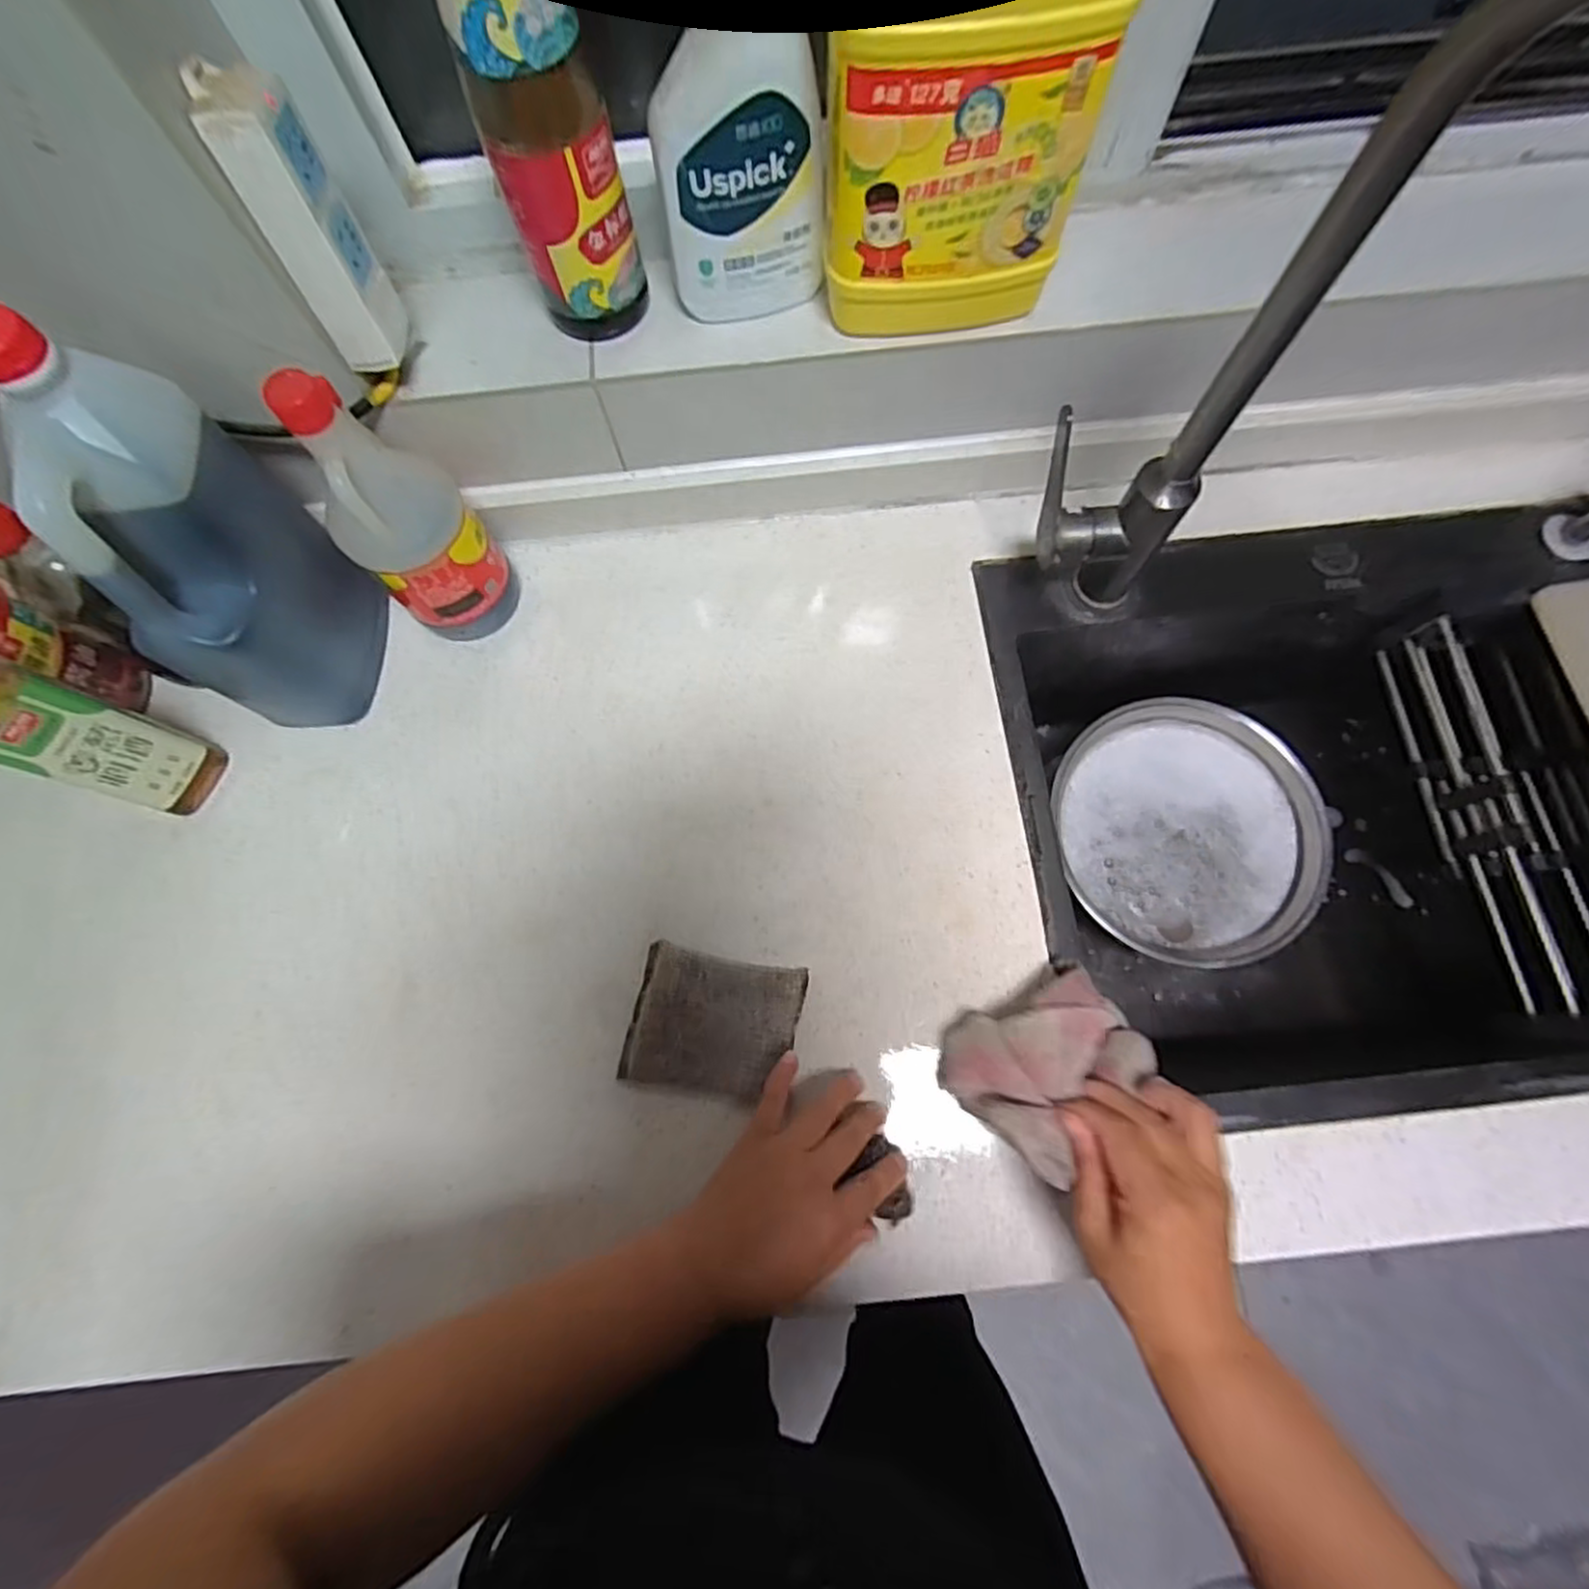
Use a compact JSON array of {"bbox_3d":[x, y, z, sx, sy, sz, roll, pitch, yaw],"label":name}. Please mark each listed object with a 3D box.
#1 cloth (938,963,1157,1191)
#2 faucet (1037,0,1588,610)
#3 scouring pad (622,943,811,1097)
[{"bbox_3d":[0.157,0.165,0.451,0.124,0.031,0.106,-38,42,-25],"label":"cloth"},{"bbox_3d":[0.269,-0.179,0.371,0.243,0.410,0.059,37,78,11],"label":"faucet"},{"bbox_3d":[-0.056,0.158,0.484,0.112,0.014,0.089,11,75,4],"label":"scouring pad"}]

